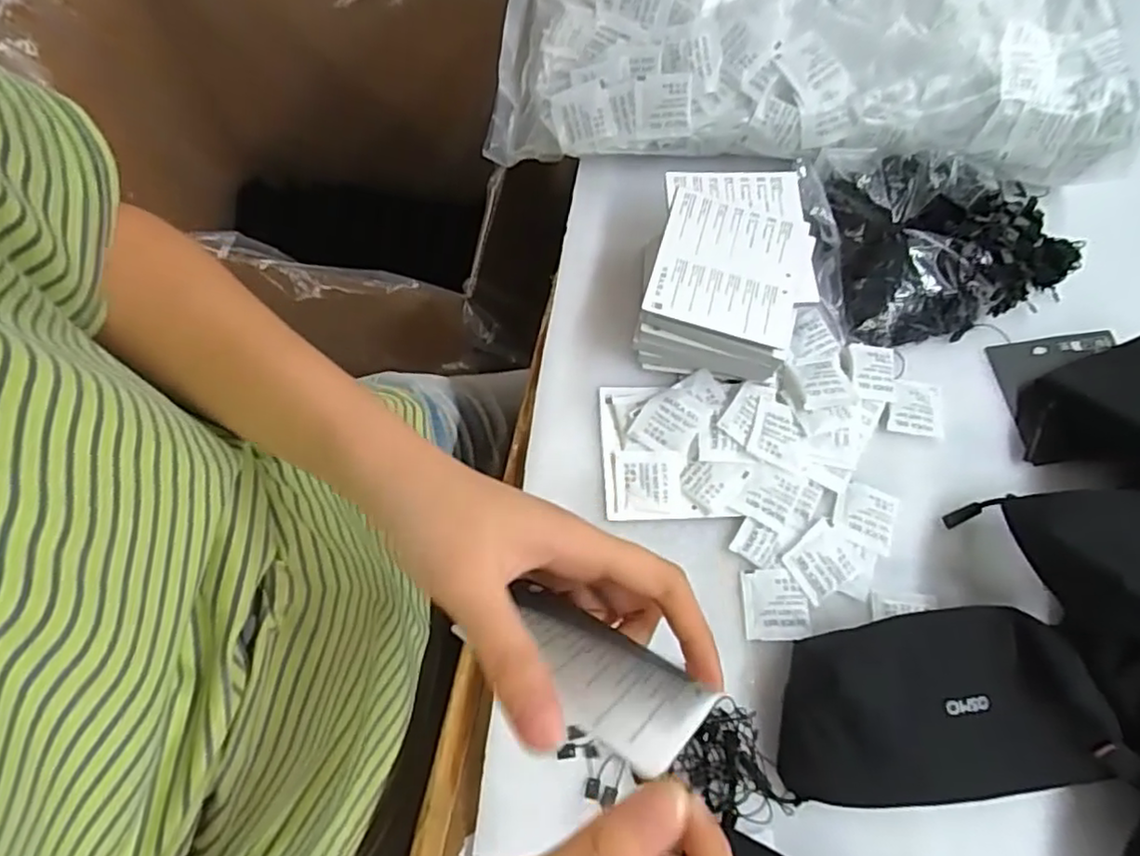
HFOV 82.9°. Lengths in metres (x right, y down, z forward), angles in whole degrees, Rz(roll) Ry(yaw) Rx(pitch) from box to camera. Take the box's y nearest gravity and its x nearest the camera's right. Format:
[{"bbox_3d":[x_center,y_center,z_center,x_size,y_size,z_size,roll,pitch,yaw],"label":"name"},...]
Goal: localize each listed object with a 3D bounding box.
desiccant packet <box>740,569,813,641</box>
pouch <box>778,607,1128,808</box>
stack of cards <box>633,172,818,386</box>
[{"bbox_3d":[0.125,0.107,0.393,0.038,0.004,0.041,-1,72,-3],"label":"desiccant packet"},{"bbox_3d":[0.209,0.152,0.352,0.190,0.055,0.099,-4,72,-4],"label":"pouch"},{"bbox_3d":[0.105,-0.108,0.432,0.109,0.041,0.139,9,72,1],"label":"stack of cards"}]

